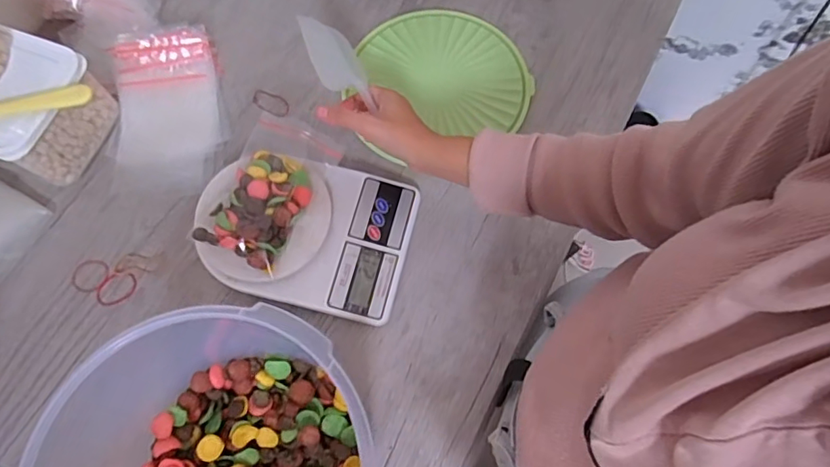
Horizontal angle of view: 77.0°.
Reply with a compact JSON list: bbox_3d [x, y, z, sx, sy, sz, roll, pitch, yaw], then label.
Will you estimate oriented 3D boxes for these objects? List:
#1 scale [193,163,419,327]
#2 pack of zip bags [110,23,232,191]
[{"bbox_3d":[-0.109,-0.005,0.518,0.209,0.047,0.150,13,71,5],"label":"scale"},{"bbox_3d":[-0.277,-0.141,0.581,0.123,0.028,0.197,-5,71,-1],"label":"pack of zip bags"}]

